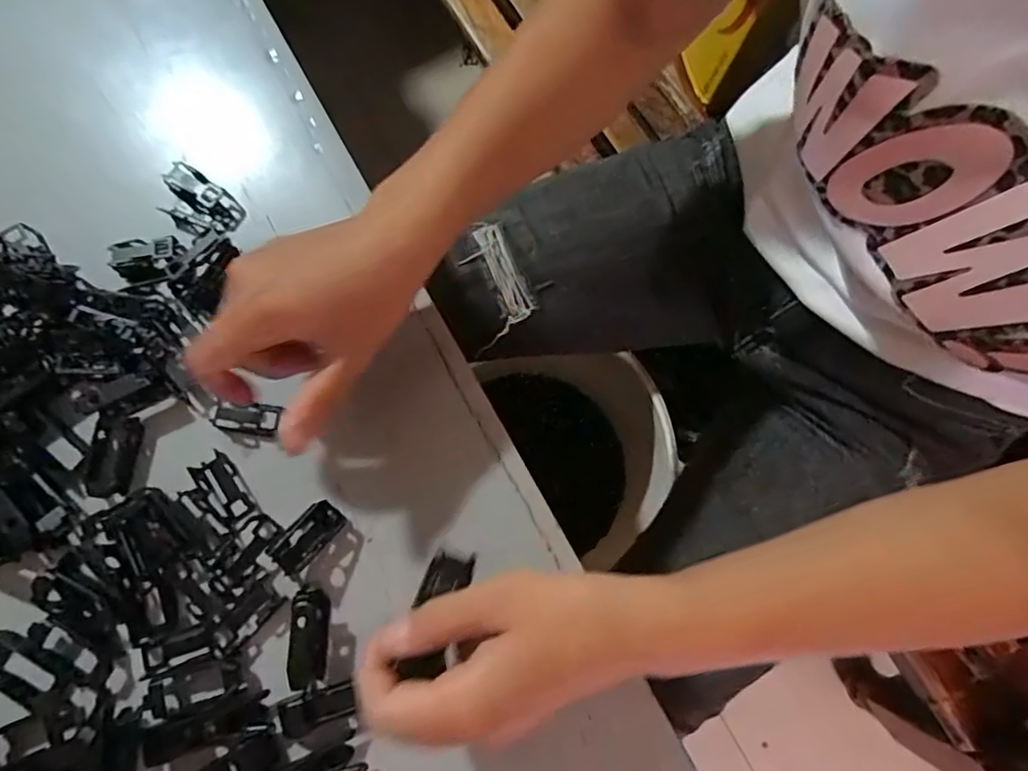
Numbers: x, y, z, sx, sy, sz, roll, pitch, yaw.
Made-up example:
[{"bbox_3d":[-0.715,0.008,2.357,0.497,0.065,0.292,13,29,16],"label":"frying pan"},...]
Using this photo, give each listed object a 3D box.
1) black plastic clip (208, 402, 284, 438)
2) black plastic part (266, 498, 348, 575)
[{"bbox_3d":[-0.152,0.020,0.325,0.039,0.013,0.016,3,80,4],"label":"black plastic clip"},{"bbox_3d":[-0.113,0.082,0.311,0.020,0.008,0.040,43,85,9],"label":"black plastic part"}]

